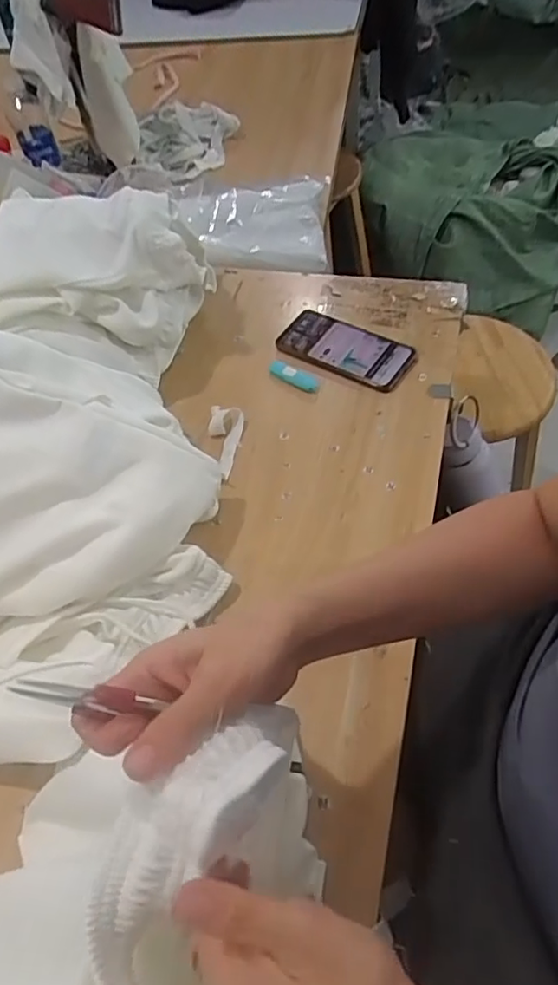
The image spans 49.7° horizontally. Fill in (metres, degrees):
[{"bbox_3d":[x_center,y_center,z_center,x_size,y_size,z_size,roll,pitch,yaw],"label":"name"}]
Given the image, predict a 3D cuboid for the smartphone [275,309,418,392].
[{"bbox_3d":[0.083,-0.181,0.754,0.169,0.009,0.081,28,69,22],"label":"smartphone"}]

